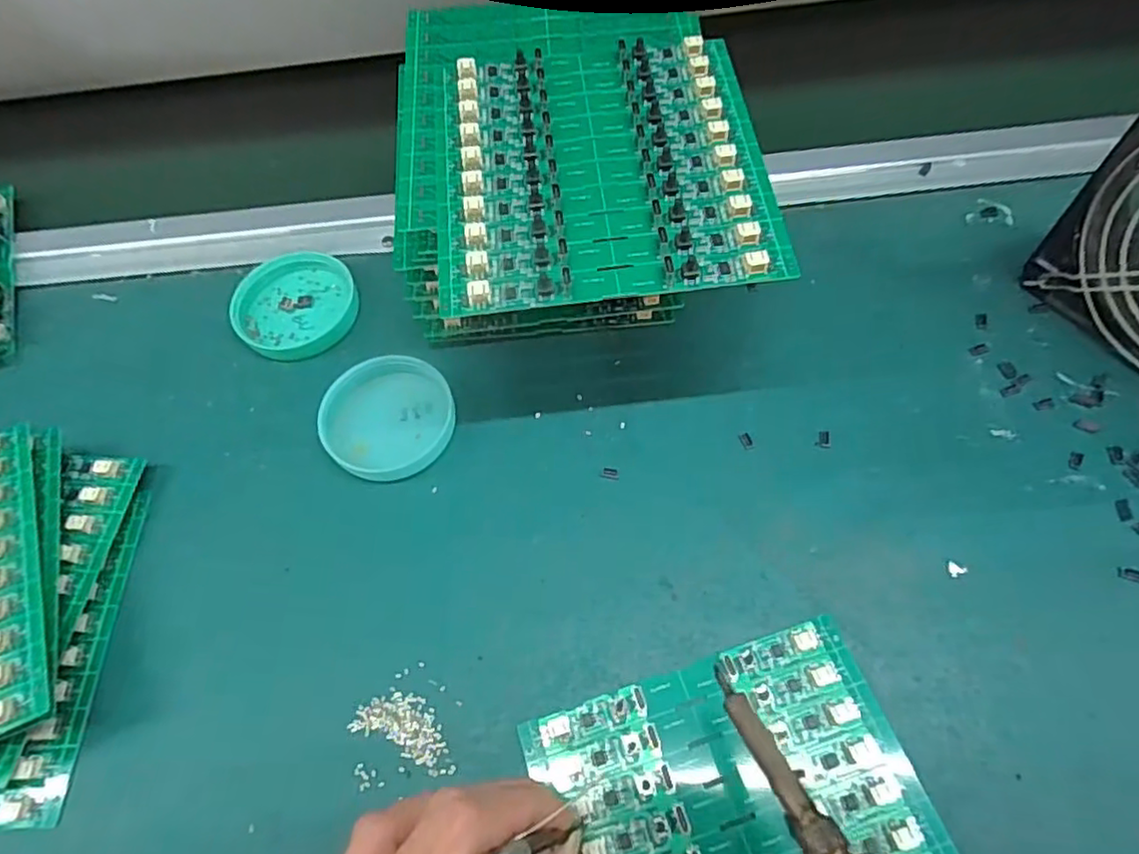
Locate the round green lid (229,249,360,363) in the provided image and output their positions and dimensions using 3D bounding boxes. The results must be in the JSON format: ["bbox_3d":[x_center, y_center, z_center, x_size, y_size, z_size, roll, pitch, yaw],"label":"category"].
[{"bbox_3d":[-0.155,-0.070,0.361,0.065,0.011,0.064,-2,62,3],"label":"round green lid"}]

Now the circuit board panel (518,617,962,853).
[{"bbox_3d":[0.066,0.154,0.226,0.135,0.005,0.136,-18,59,-6],"label":"circuit board panel"}]

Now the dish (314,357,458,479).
[{"bbox_3d":[-0.090,-0.005,0.322,0.062,0.013,0.062,-2,62,3],"label":"dish"}]

